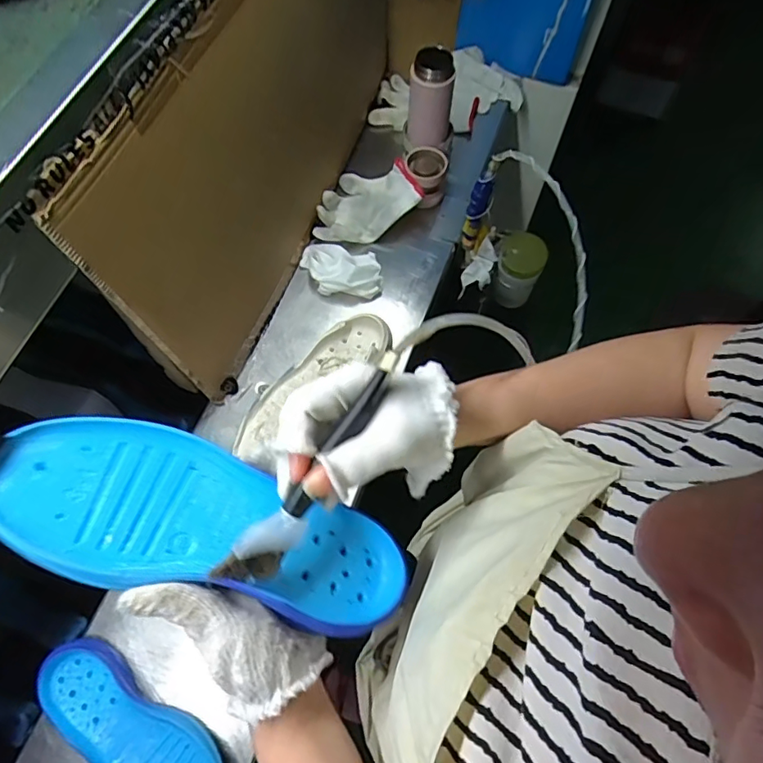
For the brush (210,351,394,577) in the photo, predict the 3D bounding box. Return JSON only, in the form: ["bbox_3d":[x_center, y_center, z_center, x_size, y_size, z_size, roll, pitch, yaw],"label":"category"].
[{"bbox_3d":[-0.037,0.052,0.310,0.023,0.023,0.161,35,88,15],"label":"brush"}]

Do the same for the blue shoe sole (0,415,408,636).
[{"bbox_3d":[-0.099,0.089,0.324,0.241,0.024,0.088,24,65,-16],"label":"blue shoe sole"}]

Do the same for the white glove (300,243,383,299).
[{"bbox_3d":[-0.061,-0.169,0.790,0.122,0.034,0.084,2,65,1],"label":"white glove"}]

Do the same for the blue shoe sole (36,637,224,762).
[{"bbox_3d":[-0.265,0.371,0.552,0.233,0.024,0.090,32,69,14],"label":"blue shoe sole"}]

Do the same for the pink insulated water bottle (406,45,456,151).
[{"bbox_3d":[0.072,-0.414,0.781,0.065,0.125,0.052,5,65,3],"label":"pink insulated water bottle"}]

